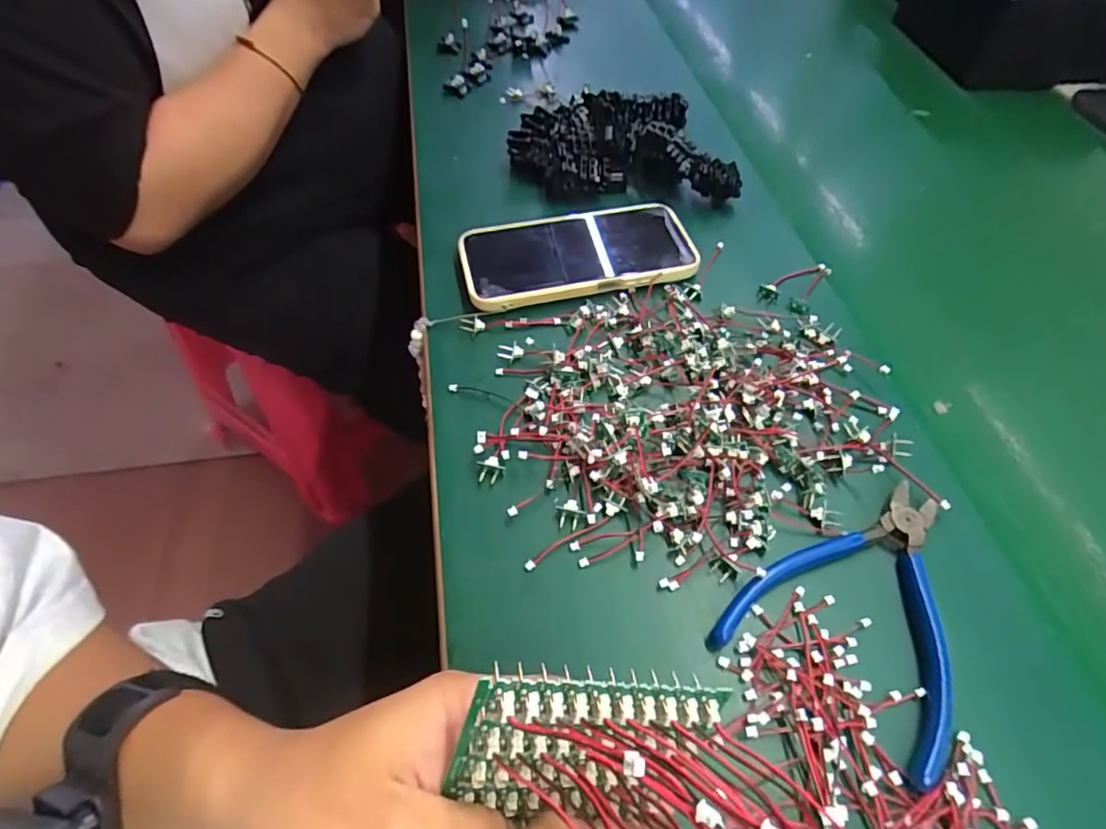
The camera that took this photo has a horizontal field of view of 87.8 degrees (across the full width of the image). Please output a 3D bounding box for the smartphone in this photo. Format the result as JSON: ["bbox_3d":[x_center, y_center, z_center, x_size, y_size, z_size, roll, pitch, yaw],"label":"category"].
[{"bbox_3d":[0.018,-0.122,0.423,0.170,0.011,0.083,-12,55,-6],"label":"smartphone"}]

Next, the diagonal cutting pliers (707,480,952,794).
[{"bbox_3d":[0.157,0.087,0.287,0.103,0.011,0.136,32,62,22],"label":"diagonal cutting pliers"}]

